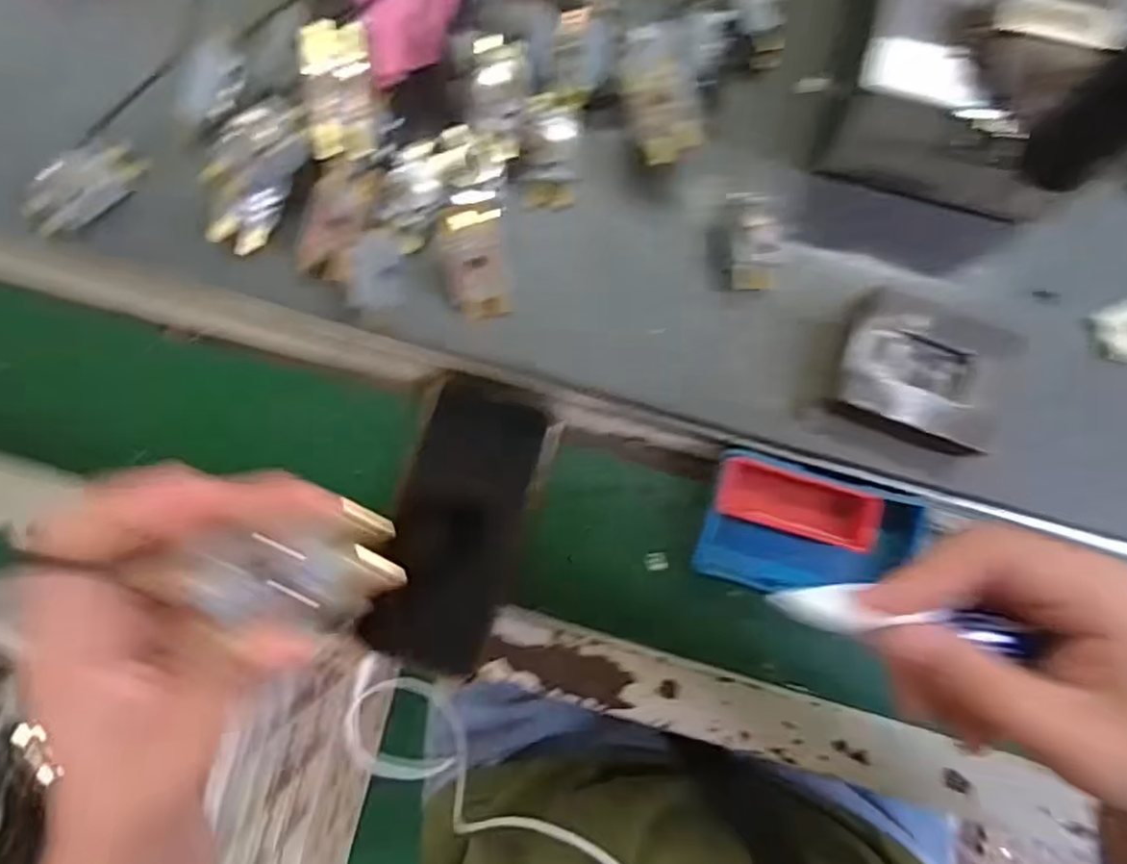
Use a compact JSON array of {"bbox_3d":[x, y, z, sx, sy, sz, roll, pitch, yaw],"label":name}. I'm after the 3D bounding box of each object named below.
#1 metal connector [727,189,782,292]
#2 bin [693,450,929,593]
[{"bbox_3d":[0.101,-0.102,0.370,0.027,0.029,0.050,-4,84,0],"label":"metal connector"},{"bbox_3d":[0.137,0.059,0.393,0.113,0.038,0.070,17,85,2],"label":"bin"}]

